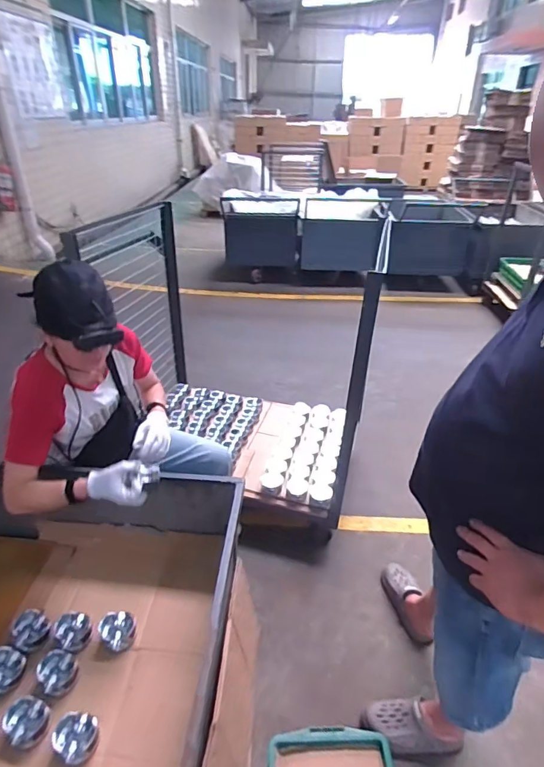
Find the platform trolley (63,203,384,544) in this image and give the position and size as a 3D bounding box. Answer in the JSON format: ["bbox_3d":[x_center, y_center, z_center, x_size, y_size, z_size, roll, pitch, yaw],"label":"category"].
[{"bbox_3d":[-0.145,-0.093,1.980,1.132,1.107,0.737,10,33,13],"label":"platform trolley"}]

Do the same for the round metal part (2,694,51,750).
[{"bbox_3d":[-0.508,0.702,0.943,0.096,0.030,0.081,24,39,32],"label":"round metal part"}]

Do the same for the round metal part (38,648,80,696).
[{"bbox_3d":[-0.486,0.658,1.036,0.077,0.033,0.096,-24,40,-34],"label":"round metal part"}]

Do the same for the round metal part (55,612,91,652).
[{"bbox_3d":[-0.486,0.614,1.116,0.086,0.045,0.092,1,32,-1],"label":"round metal part"}]

